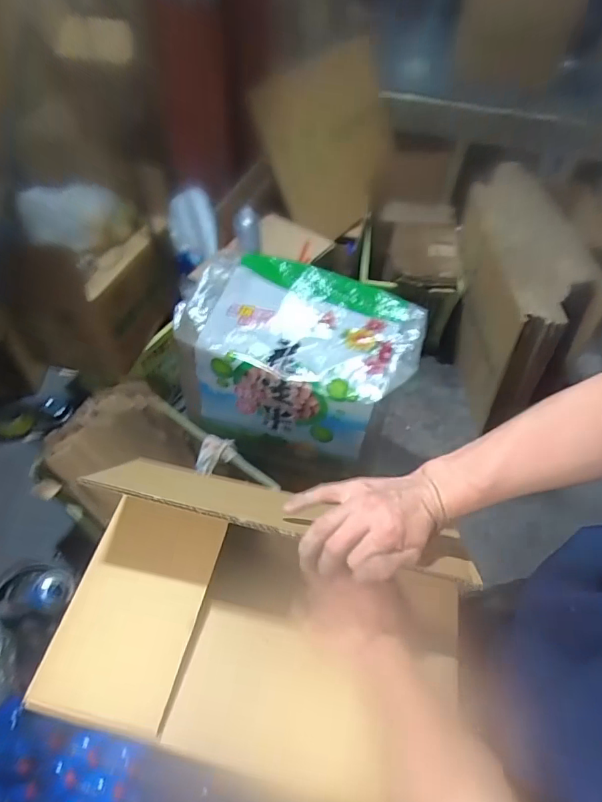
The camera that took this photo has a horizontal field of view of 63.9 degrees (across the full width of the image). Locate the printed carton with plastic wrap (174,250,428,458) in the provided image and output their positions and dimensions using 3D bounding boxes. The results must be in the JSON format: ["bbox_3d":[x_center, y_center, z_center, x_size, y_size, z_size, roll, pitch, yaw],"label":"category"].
[{"bbox_3d":[-0.009,-0.102,1.194,0.537,0.339,0.294,13,51,7],"label":"printed carton with plastic wrap"}]

